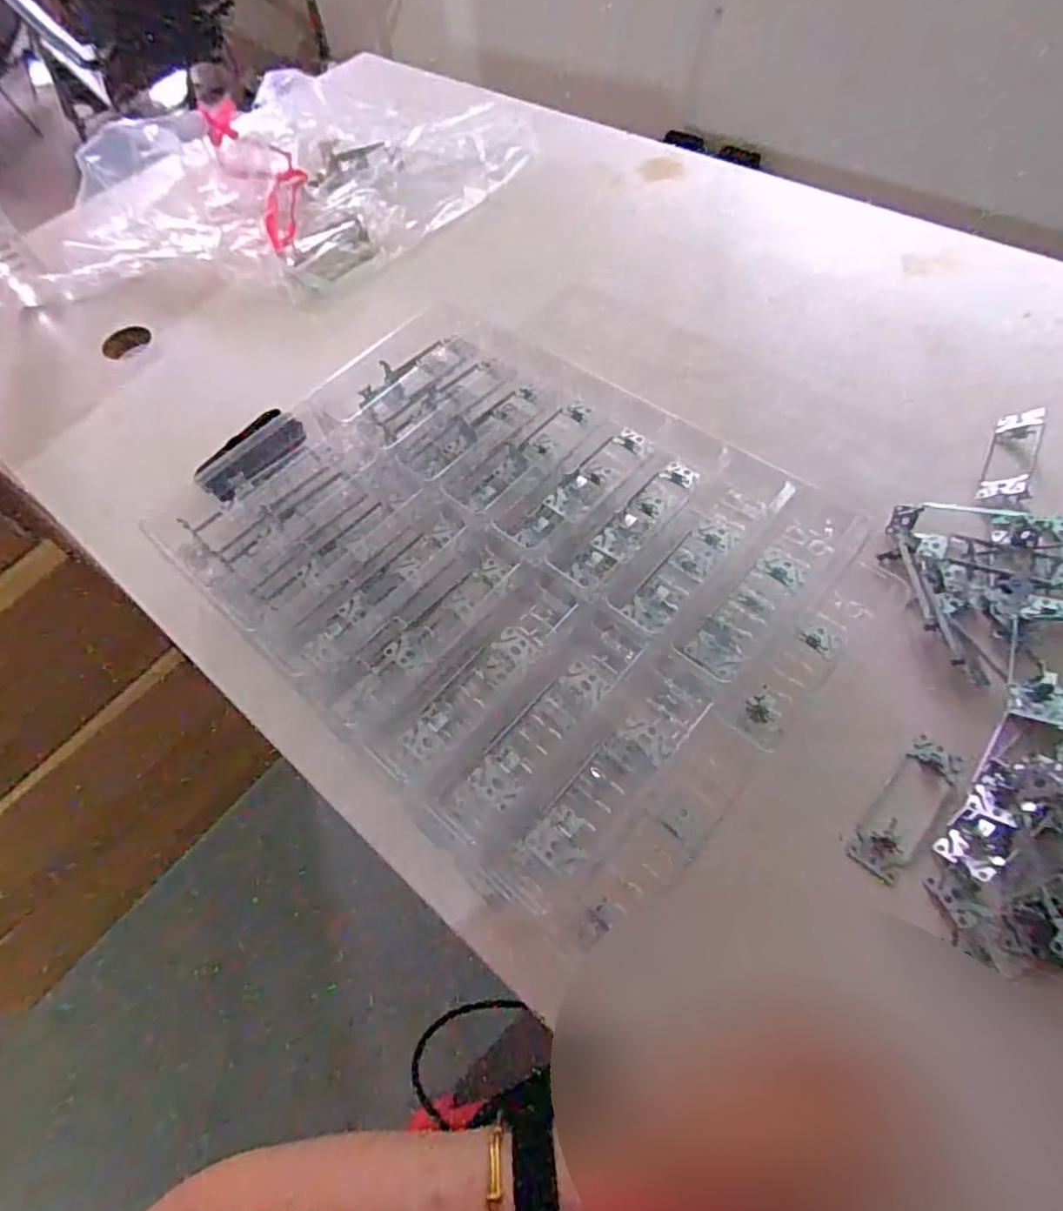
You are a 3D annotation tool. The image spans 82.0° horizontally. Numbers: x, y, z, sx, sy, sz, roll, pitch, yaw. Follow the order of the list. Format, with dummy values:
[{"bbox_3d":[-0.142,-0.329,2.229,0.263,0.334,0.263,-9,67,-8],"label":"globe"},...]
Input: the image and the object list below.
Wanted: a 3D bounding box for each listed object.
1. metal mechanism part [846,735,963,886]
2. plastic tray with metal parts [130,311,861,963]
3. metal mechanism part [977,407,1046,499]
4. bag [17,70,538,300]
[{"bbox_3d":[0.254,0.136,0.414,0.034,0.012,0.105,37,71,22],"label":"metal mechanism part"},{"bbox_3d":[-0.021,-0.040,0.479,0.471,0.066,0.364,37,70,22],"label":"plastic tray with metal parts"},{"bbox_3d":[0.421,-0.133,0.536,0.011,0.041,0.102,40,63,-22],"label":"metal mechanism part"},{"bbox_3d":[-0.328,-0.596,0.841,0.618,0.076,0.447,4,62,7],"label":"bag"}]

